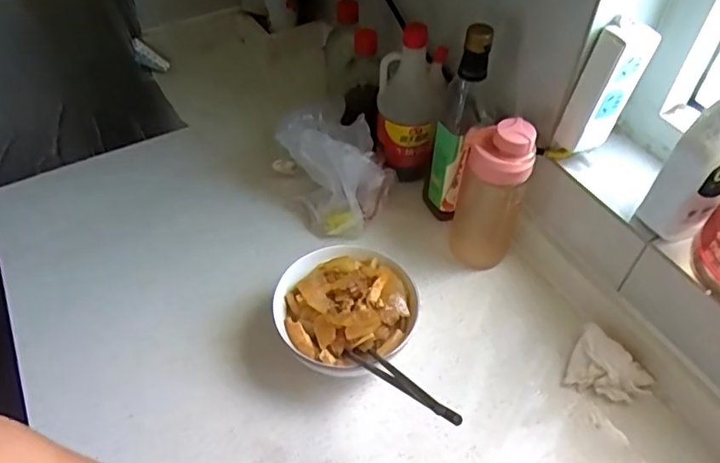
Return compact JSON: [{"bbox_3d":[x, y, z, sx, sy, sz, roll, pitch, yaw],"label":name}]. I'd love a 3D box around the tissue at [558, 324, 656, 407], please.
[{"bbox_3d":[0.266,0.146,0.585,0.084,0.043,0.060,22,52,17],"label":"tissue"}]

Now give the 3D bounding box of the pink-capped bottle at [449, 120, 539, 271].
[{"bbox_3d":[0.152,-0.043,0.642,0.077,0.198,0.063,15,51,12],"label":"pink-capped bottle"}]

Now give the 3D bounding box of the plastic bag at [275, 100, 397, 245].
[{"bbox_3d":[-0.025,-0.085,0.716,0.121,0.114,0.130,-21,53,-18],"label":"plastic bag"}]

